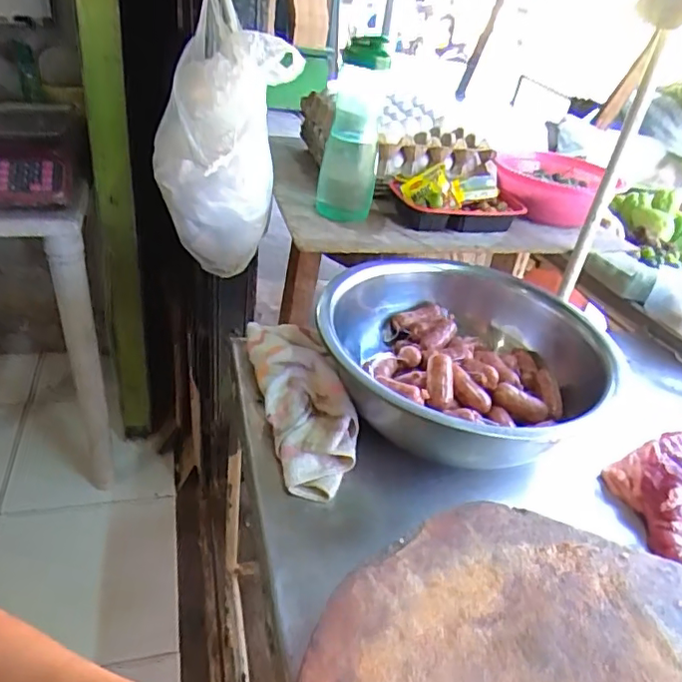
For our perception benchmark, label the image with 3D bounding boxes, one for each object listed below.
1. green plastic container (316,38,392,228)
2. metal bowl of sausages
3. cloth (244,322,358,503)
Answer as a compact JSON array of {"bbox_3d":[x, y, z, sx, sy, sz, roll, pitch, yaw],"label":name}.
[{"bbox_3d":[0.017,-0.309,0.884,0.092,0.247,0.097,6,34,-3],"label":"green plastic container"},{"bbox_3d":[0.154,0.013,0.738,0.344,0.117,0.341,5,34,-4],"label":"metal bowl of sausages"},{"bbox_3d":[-0.046,0.064,0.716,0.105,0.053,0.287,-5,36,-18],"label":"cloth"}]

